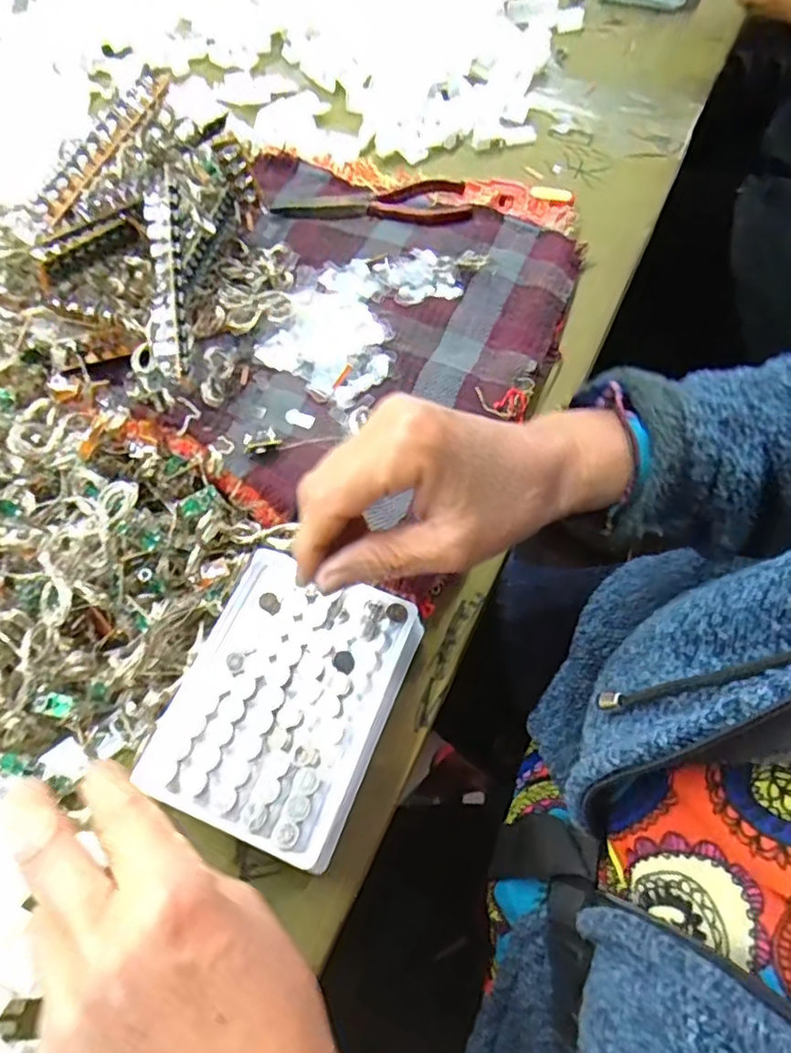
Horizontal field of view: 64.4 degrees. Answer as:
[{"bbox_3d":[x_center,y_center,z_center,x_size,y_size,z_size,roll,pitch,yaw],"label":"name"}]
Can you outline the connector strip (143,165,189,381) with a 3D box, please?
[{"bbox_3d":[-0.131,-0.144,0.358,0.022,0.015,0.121,-5,82,-1],"label":"connector strip"}]

